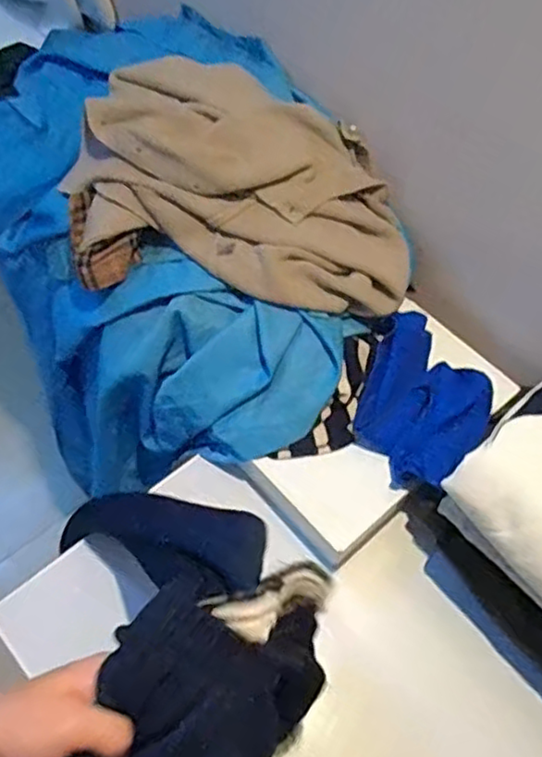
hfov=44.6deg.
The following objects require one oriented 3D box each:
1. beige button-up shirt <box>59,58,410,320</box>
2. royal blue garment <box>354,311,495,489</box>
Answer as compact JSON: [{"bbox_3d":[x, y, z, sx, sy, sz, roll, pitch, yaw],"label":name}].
[{"bbox_3d":[-0.033,-0.221,0.754,0.402,0.114,0.249,7,57,0],"label":"beige button-up shirt"},{"bbox_3d":[0.174,0.018,0.733,0.133,0.063,0.199,20,58,9],"label":"royal blue garment"}]

